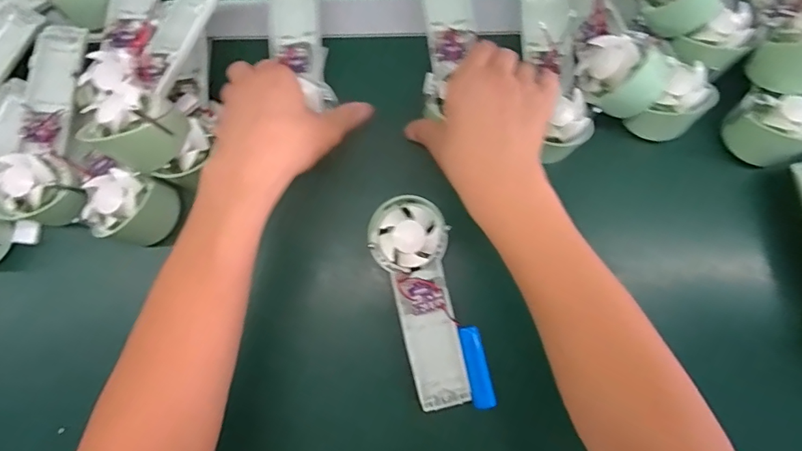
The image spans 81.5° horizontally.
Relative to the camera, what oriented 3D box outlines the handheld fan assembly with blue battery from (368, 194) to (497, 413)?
[{"bbox_3d":[0.023,0.064,0.384,0.061,0.027,0.177,-18,94,-5],"label":"handheld fan assembly with blue battery"}]

